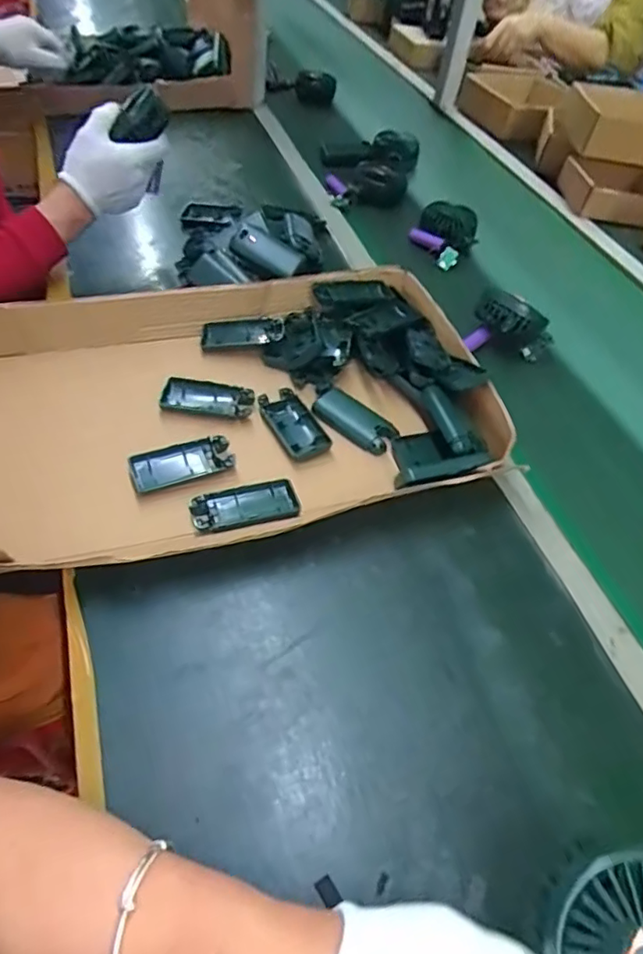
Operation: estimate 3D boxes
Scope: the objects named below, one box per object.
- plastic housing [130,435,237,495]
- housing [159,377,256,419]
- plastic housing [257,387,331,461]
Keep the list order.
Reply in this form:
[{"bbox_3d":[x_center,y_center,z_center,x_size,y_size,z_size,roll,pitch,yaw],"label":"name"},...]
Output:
[{"bbox_3d":[-0.132,-0.012,0.548,0.094,0.016,0.042,-17,54,-16],"label":"plastic housing"},{"bbox_3d":[-0.119,-0.084,0.604,0.093,0.016,0.043,3,51,-1],"label":"housing"},{"bbox_3d":[-0.027,-0.055,0.590,0.048,0.012,0.089,-19,55,-18],"label":"plastic housing"}]

